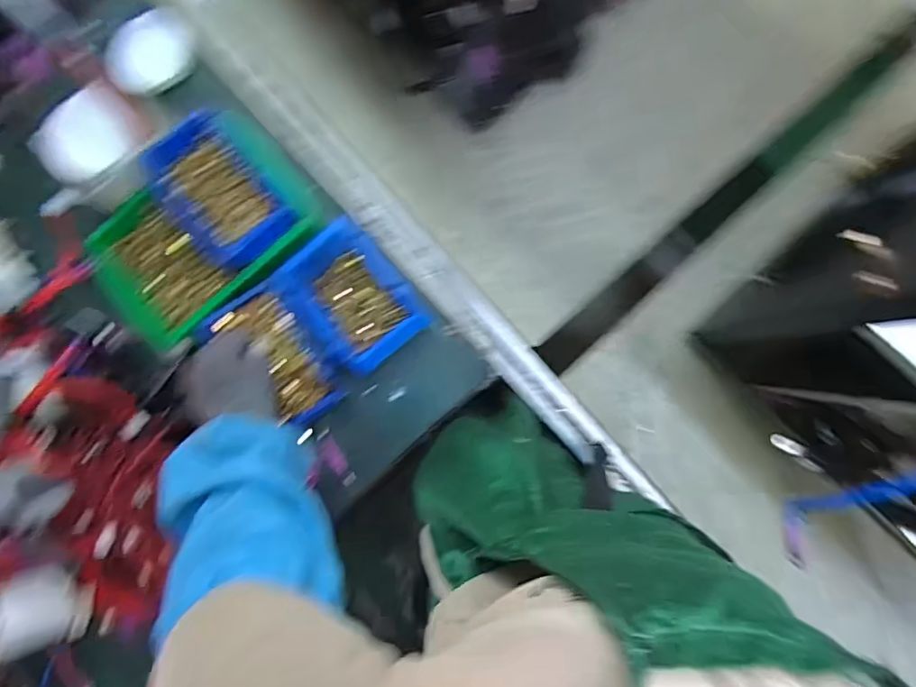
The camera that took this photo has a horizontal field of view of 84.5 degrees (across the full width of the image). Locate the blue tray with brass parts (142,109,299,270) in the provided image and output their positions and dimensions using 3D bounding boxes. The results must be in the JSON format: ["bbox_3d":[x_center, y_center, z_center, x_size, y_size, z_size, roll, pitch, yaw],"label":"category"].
[{"bbox_3d":[-0.280,-0.178,0.595,0.124,0.053,0.168,-44,83,4],"label":"blue tray with brass parts"}]

